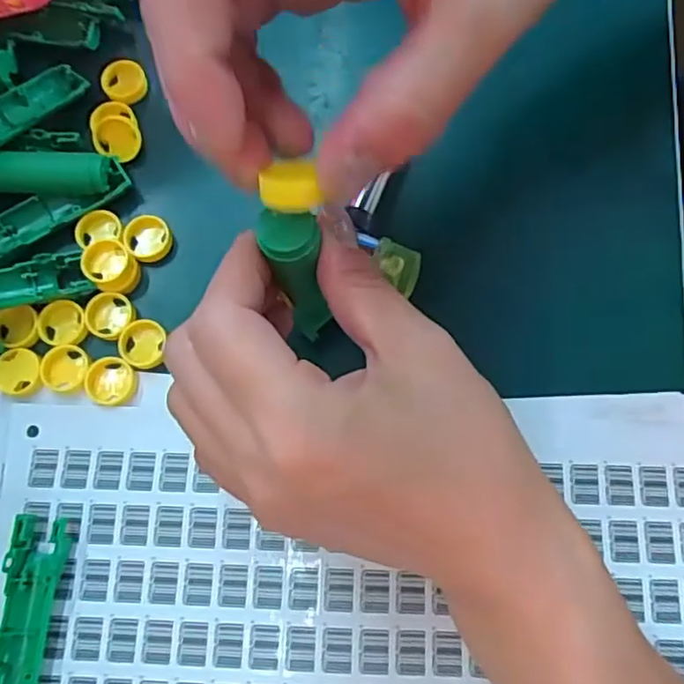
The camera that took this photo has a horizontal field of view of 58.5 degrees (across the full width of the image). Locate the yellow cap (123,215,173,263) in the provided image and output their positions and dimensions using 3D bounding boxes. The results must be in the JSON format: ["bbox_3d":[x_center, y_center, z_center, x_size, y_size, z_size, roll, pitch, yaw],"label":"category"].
[{"bbox_3d":[-0.083,-0.045,0.263,0.019,0.006,0.020,0,75,0],"label":"yellow cap"}]

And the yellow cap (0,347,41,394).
[{"bbox_3d":[-0.131,0.011,0.246,0.018,0.004,0.018,0,75,0],"label":"yellow cap"}]

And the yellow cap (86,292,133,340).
[{"bbox_3d":[-0.096,-0.011,0.252,0.019,0.004,0.019,-5,75,-1],"label":"yellow cap"}]

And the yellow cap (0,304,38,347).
[{"bbox_3d":[-0.136,-0.007,0.254,0.020,0.007,0.018,4,75,1],"label":"yellow cap"}]

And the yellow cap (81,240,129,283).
[{"bbox_3d":[-0.099,-0.033,0.256,0.019,0.007,0.018,0,75,0],"label":"yellow cap"}]

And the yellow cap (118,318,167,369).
[{"bbox_3d":[-0.082,0.001,0.250,0.018,0.005,0.020,0,75,0],"label":"yellow cap"}]

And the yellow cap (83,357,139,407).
[{"bbox_3d":[-0.093,0.016,0.244,0.021,0.004,0.019,24,77,6],"label":"yellow cap"}]

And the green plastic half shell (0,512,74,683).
[{"bbox_3d":[-0.115,0.104,0.220,0.017,0.010,0.079,7,76,2],"label":"green plastic half shell"}]

